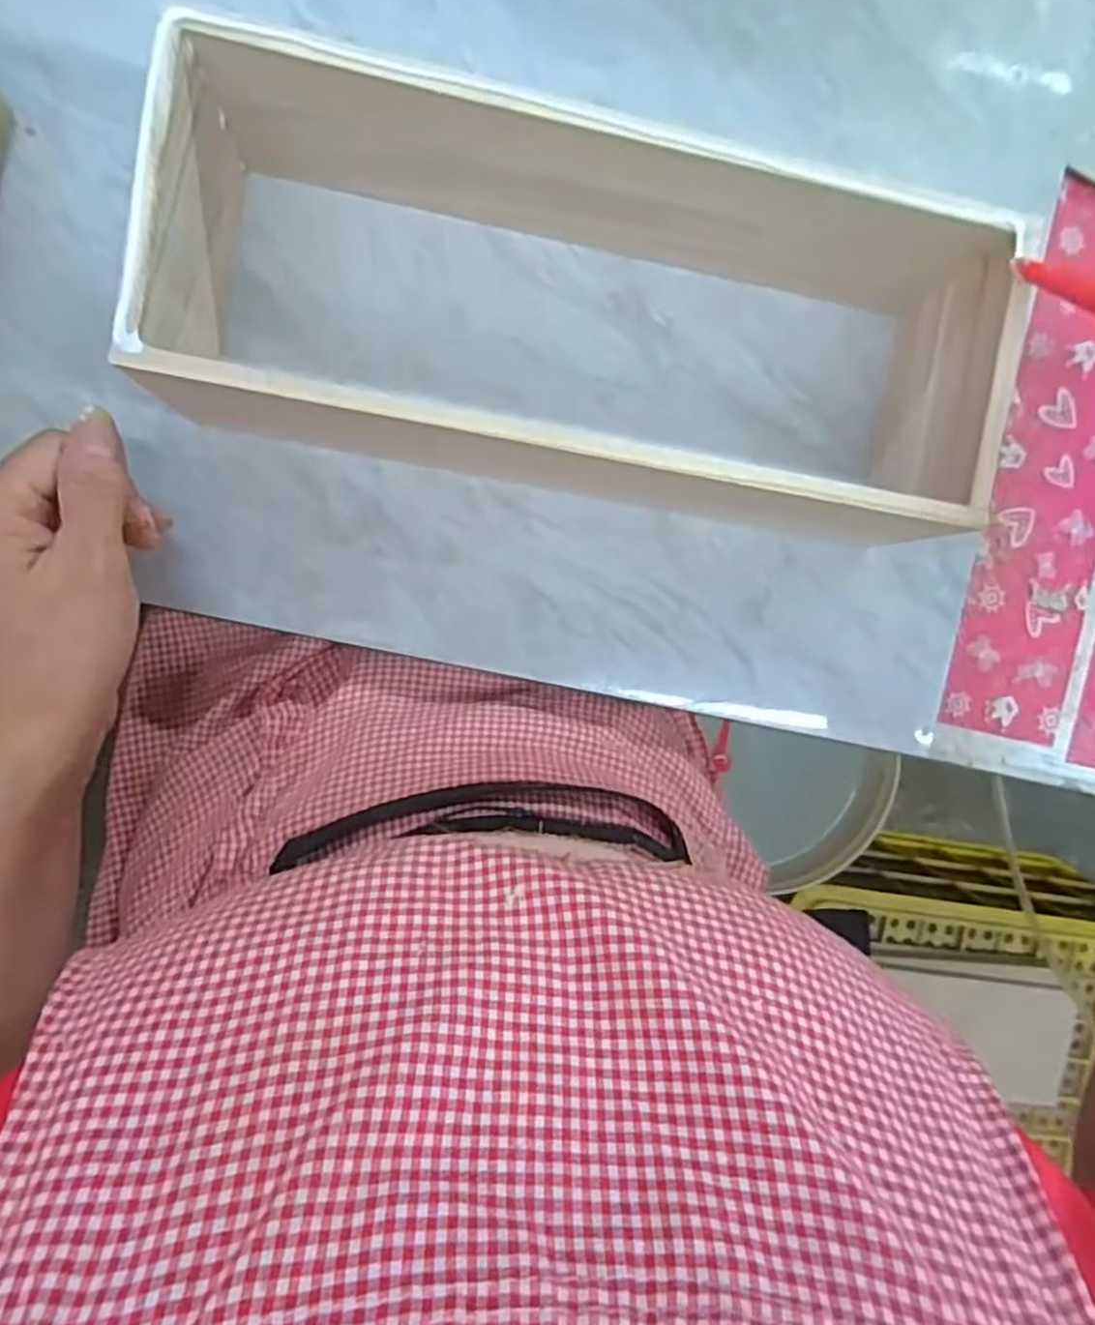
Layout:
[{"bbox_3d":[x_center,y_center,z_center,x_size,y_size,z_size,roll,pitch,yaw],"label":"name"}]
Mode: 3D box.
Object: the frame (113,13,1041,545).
[{"bbox_3d":[0.015,-0.142,0.329,0.333,0.095,0.124,9,93,-8],"label":"frame"}]

